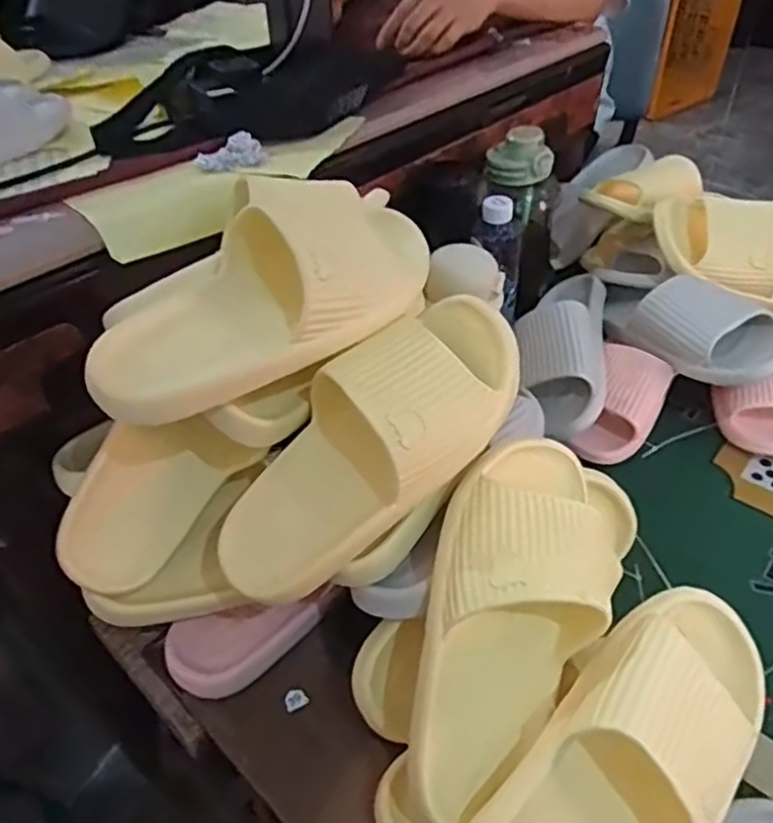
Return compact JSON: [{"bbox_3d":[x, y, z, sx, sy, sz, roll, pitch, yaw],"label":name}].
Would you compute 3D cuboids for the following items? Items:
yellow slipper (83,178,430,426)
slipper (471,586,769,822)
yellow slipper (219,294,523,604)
[{"bbox_3d":[-0.074,-0.084,0.435,0.116,0.076,0.241,32,52,31],"label":"yellow slipper"},{"bbox_3d":[0.133,0.200,0.376,0.229,0.080,0.096,-43,54,-12],"label":"slipper"},{"bbox_3d":[-0.015,0.020,0.436,0.244,0.078,0.089,-46,52,0],"label":"yellow slipper"}]

